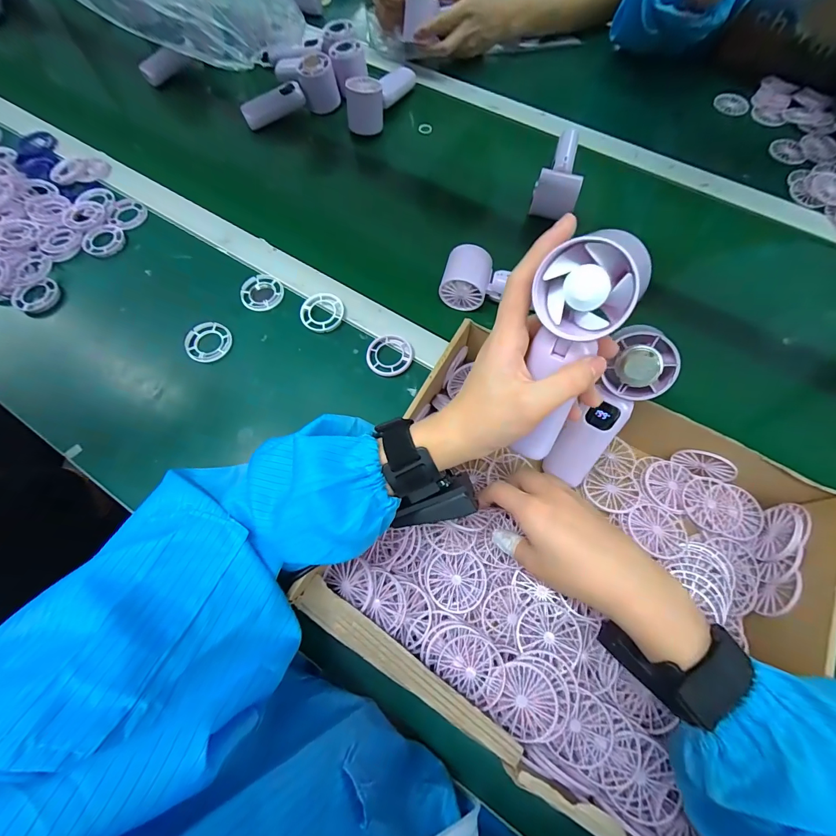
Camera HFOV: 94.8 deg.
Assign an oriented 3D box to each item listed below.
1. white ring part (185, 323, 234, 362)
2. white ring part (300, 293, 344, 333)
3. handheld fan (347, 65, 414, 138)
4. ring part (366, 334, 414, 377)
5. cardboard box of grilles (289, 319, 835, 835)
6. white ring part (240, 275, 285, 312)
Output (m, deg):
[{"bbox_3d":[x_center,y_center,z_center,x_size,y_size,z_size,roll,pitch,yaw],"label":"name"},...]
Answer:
[{"bbox_3d":[-0.255,-0.094,0.462,0.058,0.007,0.053,0,71,1],"label":"white ring part"},{"bbox_3d":[-0.118,-0.131,0.475,0.055,0.007,0.053,0,71,1],"label":"white ring part"},{"bbox_3d":[-0.057,-0.524,0.606,0.048,0.056,0.154,26,73,10],"label":"handheld fan"},{"bbox_3d":[-0.034,-0.073,0.449,0.053,0.007,0.056,0,71,1],"label":"ring part"},{"bbox_3d":[0.131,0.102,0.330,0.340,0.087,0.325,29,74,11],"label":"cardboard box of grilles"},{"bbox_3d":[-0.199,-0.162,0.493,0.049,0.004,0.053,19,72,8],"label":"white ring part"}]

